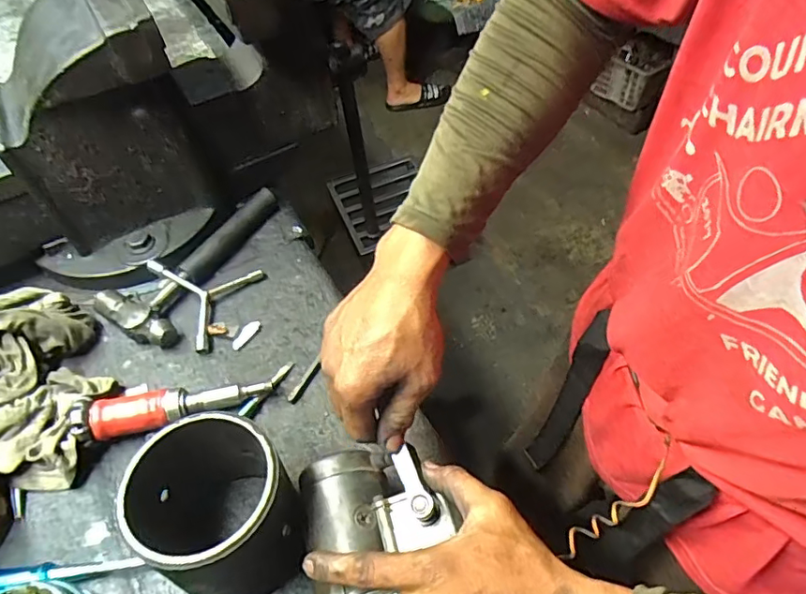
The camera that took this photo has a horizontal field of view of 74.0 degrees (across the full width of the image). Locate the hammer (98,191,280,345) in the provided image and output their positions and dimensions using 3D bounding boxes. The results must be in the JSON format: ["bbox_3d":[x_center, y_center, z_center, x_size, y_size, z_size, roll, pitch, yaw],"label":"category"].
[{"bbox_3d":[-0.255,-0.050,0.651,0.097,0.032,0.241,17,55,17],"label":"hammer"}]

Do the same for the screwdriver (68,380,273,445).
[{"bbox_3d":[-0.224,0.103,0.527,0.177,0.041,0.047,-15,52,-6],"label":"screwdriver"}]

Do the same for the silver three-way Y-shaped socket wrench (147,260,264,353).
[{"bbox_3d":[-0.218,-0.015,0.615,0.108,0.042,0.121,-36,57,-21],"label":"silver three-way Y-shaped socket wrench"}]

